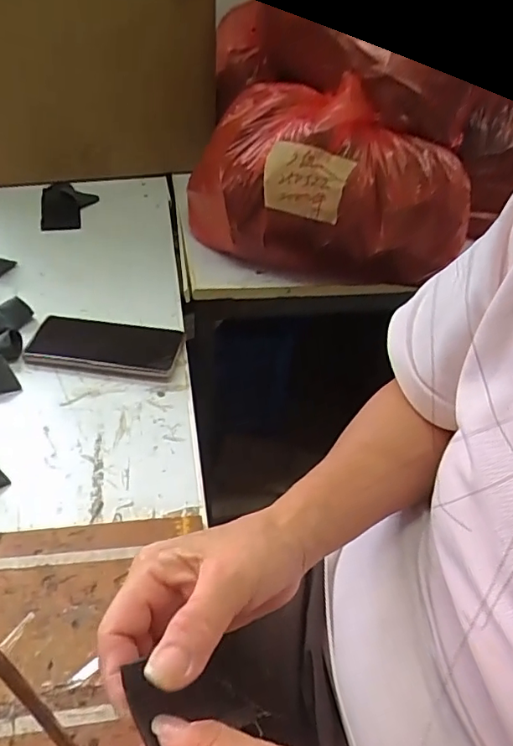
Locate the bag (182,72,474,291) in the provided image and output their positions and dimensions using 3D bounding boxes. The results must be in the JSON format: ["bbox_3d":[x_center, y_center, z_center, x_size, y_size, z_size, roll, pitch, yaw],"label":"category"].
[{"bbox_3d":[0.085,-0.238,0.682,0.349,0.181,0.180,22,45,18],"label":"bag"}]

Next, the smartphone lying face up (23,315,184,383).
[{"bbox_3d":[-0.166,-0.029,0.584,0.157,0.012,0.081,9,43,1],"label":"smartphone lying face up"}]

